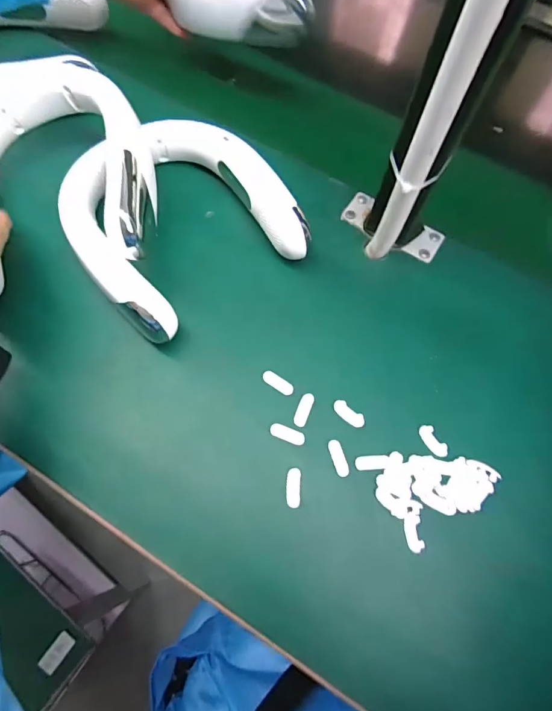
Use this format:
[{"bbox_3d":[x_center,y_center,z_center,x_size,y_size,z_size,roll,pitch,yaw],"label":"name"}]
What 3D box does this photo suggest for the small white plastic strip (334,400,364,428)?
[{"bbox_3d":[0.061,0.048,0.345,0.028,0.004,0.012,38,72,12],"label":"small white plastic strip"}]

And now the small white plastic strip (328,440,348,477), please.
[{"bbox_3d":[0.050,0.082,0.332,0.010,0.004,0.029,-13,70,-7],"label":"small white plastic strip"}]

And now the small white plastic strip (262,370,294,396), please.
[{"bbox_3d":[0.002,0.023,0.353,0.028,0.004,0.011,32,71,10],"label":"small white plastic strip"}]

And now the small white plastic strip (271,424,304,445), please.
[{"bbox_3d":[0.010,0.063,0.338,0.028,0.004,0.011,19,69,6],"label":"small white plastic strip"}]

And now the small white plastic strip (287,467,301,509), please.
[{"bbox_3d":[0.014,0.102,0.323,0.011,0.004,0.029,2,69,-1],"label":"small white plastic strip"}]

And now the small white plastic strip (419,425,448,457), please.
[{"bbox_3d":[0.128,0.070,0.340,0.013,0.004,0.028,-31,73,-13],"label":"small white plastic strip"}]

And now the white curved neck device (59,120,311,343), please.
[{"bbox_3d":[-0.093,-0.127,0.388,0.184,0.047,0.201,-36,74,-14],"label":"white curved neck device"}]

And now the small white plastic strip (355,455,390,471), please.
[{"bbox_3d":[0.077,0.085,0.331,0.027,0.004,0.011,-3,69,-3],"label":"small white plastic strip"}]

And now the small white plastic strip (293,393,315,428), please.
[{"bbox_3d":[0.023,0.045,0.345,0.011,0.004,0.029,20,69,6],"label":"small white plastic strip"}]

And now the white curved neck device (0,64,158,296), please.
[{"bbox_3d":[-0.198,-0.163,0.372,0.167,0.065,0.216,-17,70,-8],"label":"white curved neck device"}]

